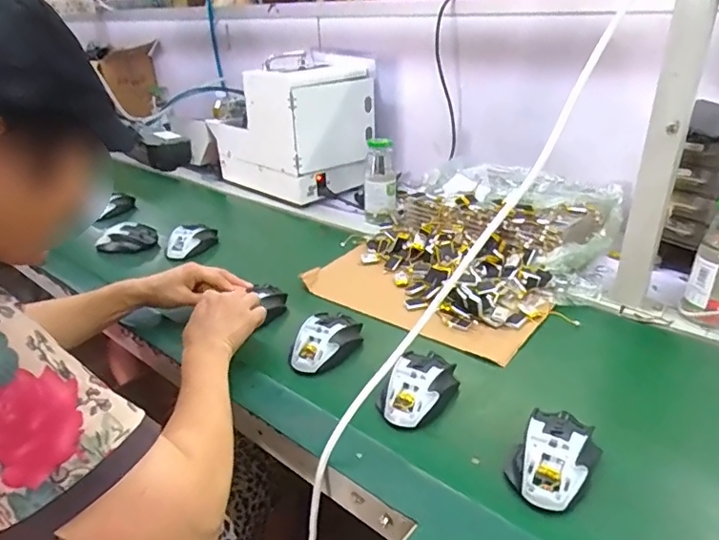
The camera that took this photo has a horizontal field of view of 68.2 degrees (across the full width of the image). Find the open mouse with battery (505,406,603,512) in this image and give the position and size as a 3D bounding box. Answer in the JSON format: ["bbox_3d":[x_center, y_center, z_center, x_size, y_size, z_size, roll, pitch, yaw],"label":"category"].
[{"bbox_3d":[0.188,0.177,0.507,0.071,0.035,0.103,18,34,34],"label":"open mouse with battery"}]

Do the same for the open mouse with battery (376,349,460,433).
[{"bbox_3d":[0.068,0.129,0.607,0.074,0.034,0.109,10,31,25],"label":"open mouse with battery"}]

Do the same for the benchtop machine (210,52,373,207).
[{"bbox_3d":[-0.154,-0.339,1.243,0.252,0.268,0.317,-26,34,-35],"label":"benchtop machine"}]

